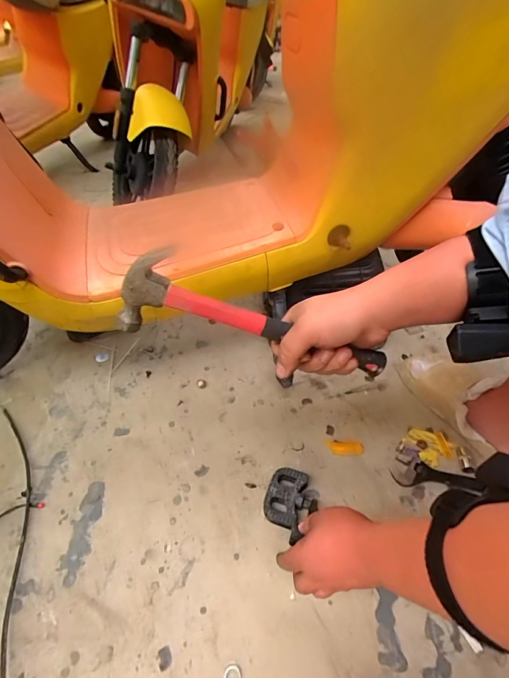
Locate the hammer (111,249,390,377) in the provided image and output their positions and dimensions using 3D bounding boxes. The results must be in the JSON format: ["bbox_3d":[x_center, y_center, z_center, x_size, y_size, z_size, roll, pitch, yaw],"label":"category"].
[{"bbox_3d":[0.008,-0.012,0.366,0.271,0.088,0.022,17,42,-13],"label":"hammer"}]

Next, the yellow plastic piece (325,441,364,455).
[{"bbox_3d":[0.161,0.194,0.649,0.065,0.005,0.025,1,44,3],"label":"yellow plastic piece"}]

